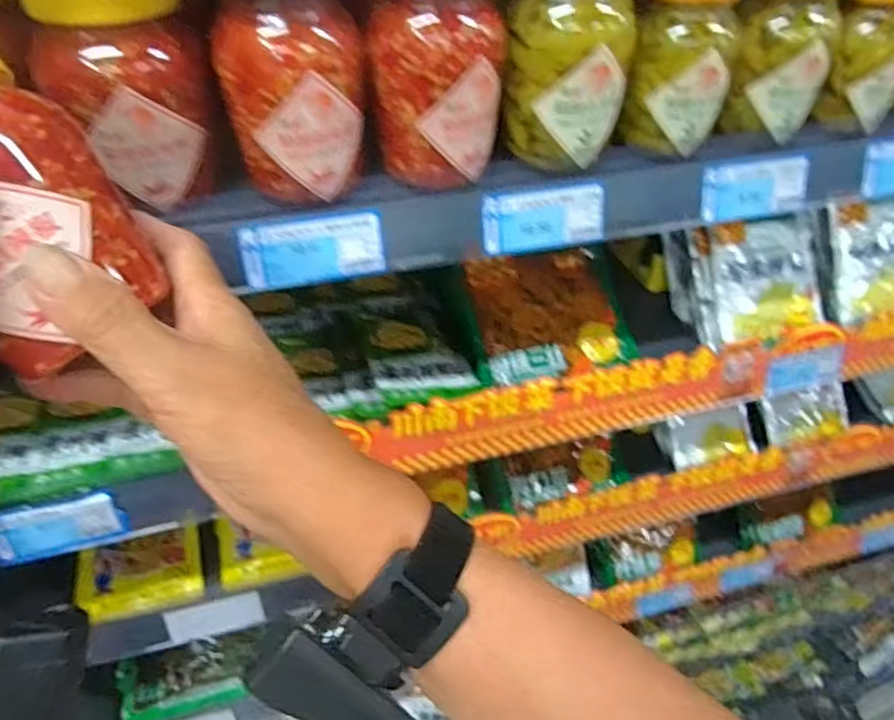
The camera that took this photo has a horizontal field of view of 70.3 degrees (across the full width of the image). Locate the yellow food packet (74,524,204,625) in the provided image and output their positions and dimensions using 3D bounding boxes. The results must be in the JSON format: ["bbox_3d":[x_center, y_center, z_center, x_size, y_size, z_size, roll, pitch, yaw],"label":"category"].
[{"bbox_3d":[-0.293,0.206,0.610,0.110,0.030,0.070,-10,65,-10],"label":"yellow food packet"}]

